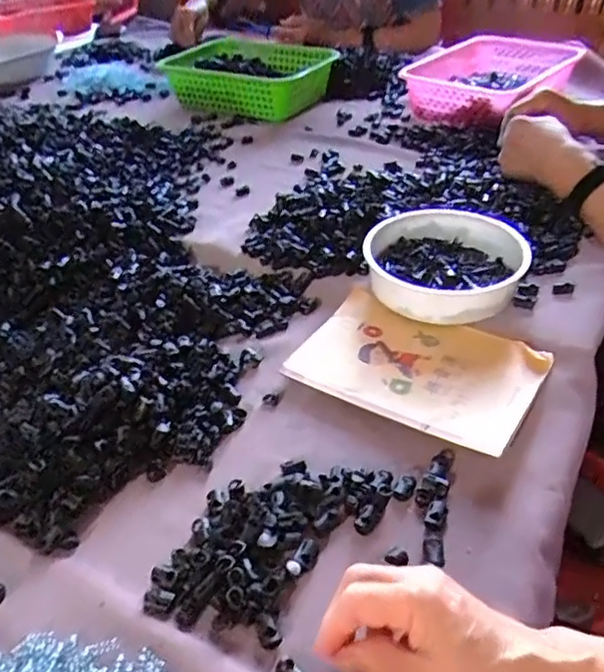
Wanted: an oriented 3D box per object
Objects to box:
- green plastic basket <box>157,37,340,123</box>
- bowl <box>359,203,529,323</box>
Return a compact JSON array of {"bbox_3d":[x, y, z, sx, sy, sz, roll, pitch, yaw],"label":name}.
[{"bbox_3d":[-0.092,-0.478,1.072,0.284,0.075,0.194,19,44,25],"label":"green plastic basket"},{"bbox_3d":[0.149,-0.072,0.612,0.160,0.053,0.155,-2,40,1],"label":"bowl"}]

